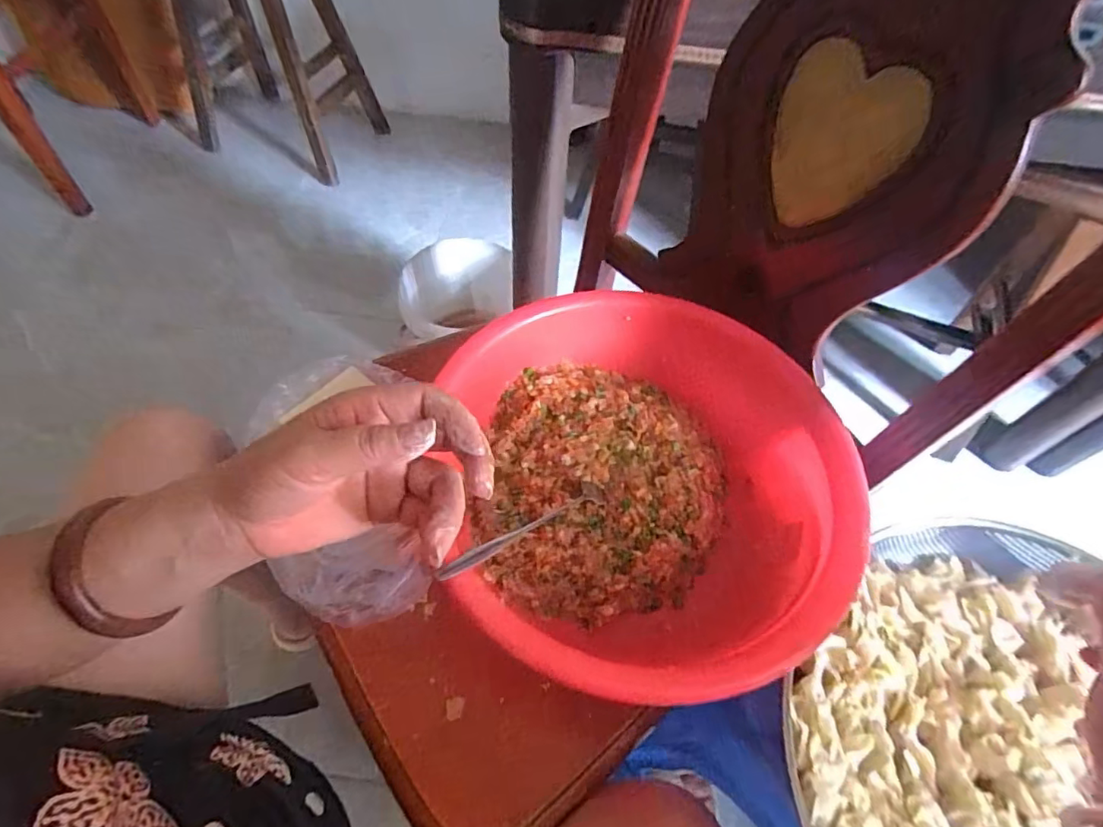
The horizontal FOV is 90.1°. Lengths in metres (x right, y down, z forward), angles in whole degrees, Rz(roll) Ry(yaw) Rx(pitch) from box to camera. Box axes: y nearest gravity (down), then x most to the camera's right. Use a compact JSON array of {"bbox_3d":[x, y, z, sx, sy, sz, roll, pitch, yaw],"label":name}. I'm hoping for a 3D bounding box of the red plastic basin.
[{"bbox_3d":[0.077,0.057,0.452,0.303,0.125,0.297,2,57,-3],"label":"red plastic basin"}]

